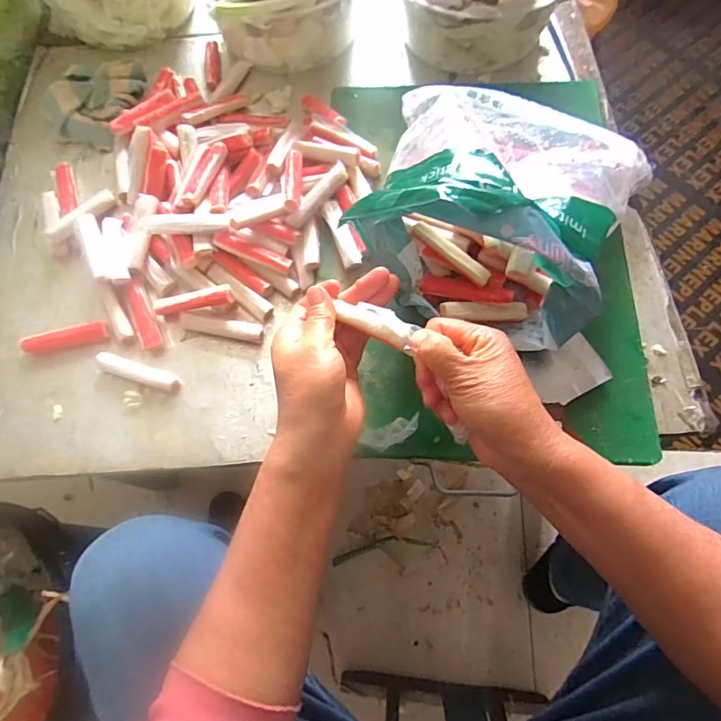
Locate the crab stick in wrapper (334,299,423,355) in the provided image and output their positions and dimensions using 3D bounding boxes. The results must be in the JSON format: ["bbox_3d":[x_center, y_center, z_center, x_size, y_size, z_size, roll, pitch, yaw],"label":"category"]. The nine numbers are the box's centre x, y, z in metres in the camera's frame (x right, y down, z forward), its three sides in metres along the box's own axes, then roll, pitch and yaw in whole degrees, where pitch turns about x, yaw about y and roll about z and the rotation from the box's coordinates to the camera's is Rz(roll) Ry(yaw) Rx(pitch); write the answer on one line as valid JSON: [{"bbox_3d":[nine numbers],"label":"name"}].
[{"bbox_3d":[0.012,-0.030,0.377,0.065,0.011,0.022,25,73,20],"label":"crab stick in wrapper"}]

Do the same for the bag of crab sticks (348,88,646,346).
[{"bbox_3d":[0.128,-0.168,0.454,0.238,0.127,0.249,23,72,10],"label":"bag of crab sticks"}]

